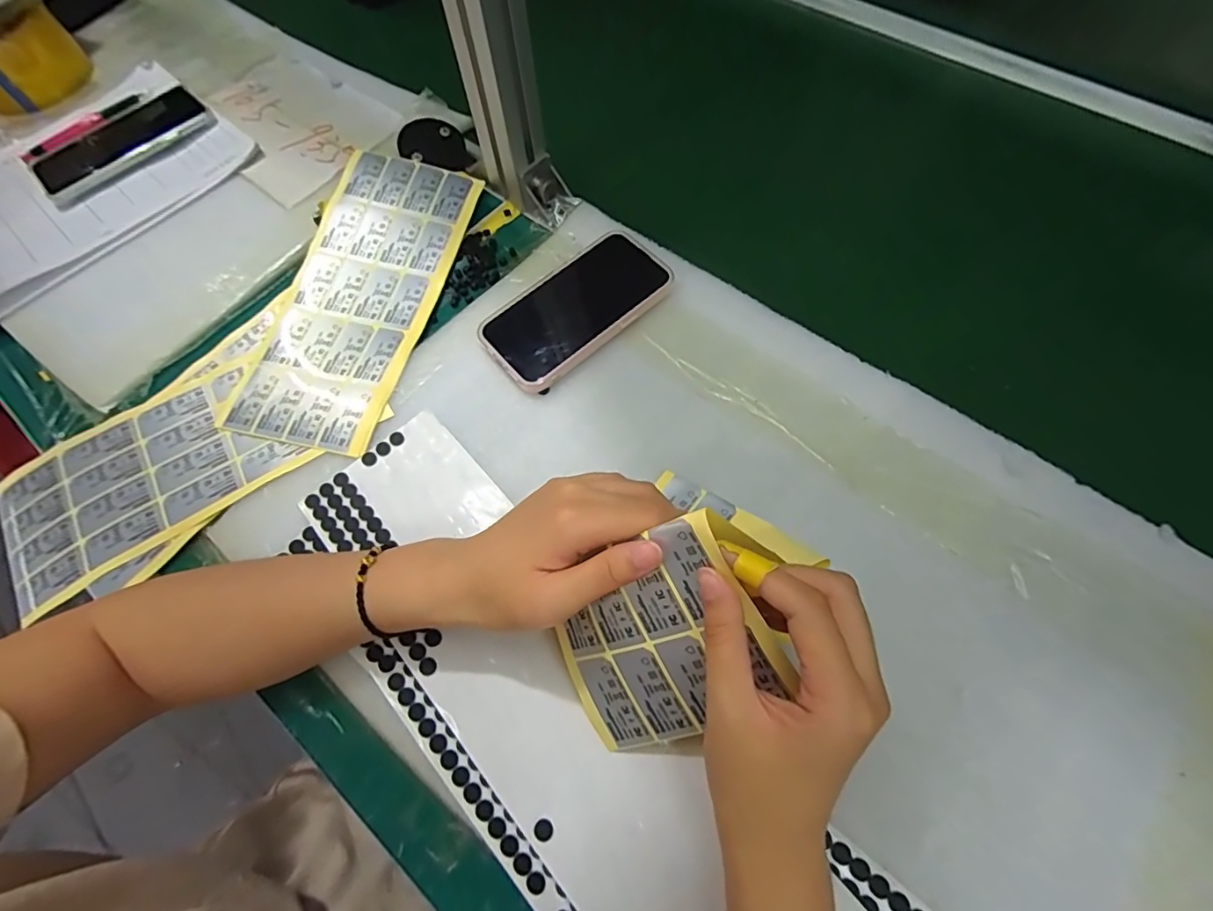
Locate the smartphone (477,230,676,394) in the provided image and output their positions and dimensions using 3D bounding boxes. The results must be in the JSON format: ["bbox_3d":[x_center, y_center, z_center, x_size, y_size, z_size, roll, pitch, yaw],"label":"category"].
[{"bbox_3d":[-0.024,-0.115,0.413,0.146,0.015,0.079,-37,70,-12],"label":"smartphone"}]

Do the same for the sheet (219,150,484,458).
[{"bbox_3d":[-0.200,-0.135,0.431,0.117,0.020,0.271,12,68,8],"label":"sheet"}]

